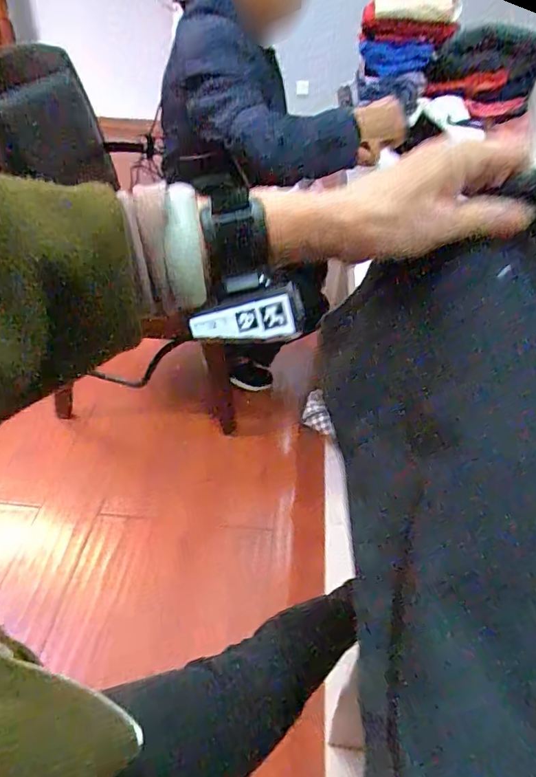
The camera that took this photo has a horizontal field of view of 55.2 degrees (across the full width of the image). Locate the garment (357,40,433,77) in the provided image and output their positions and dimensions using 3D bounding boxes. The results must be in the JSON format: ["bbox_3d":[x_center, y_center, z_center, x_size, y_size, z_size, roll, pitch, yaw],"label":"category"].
[{"bbox_3d":[0.328,-0.873,1.346,0.152,0.074,0.209,2,39,-1],"label":"garment"}]

